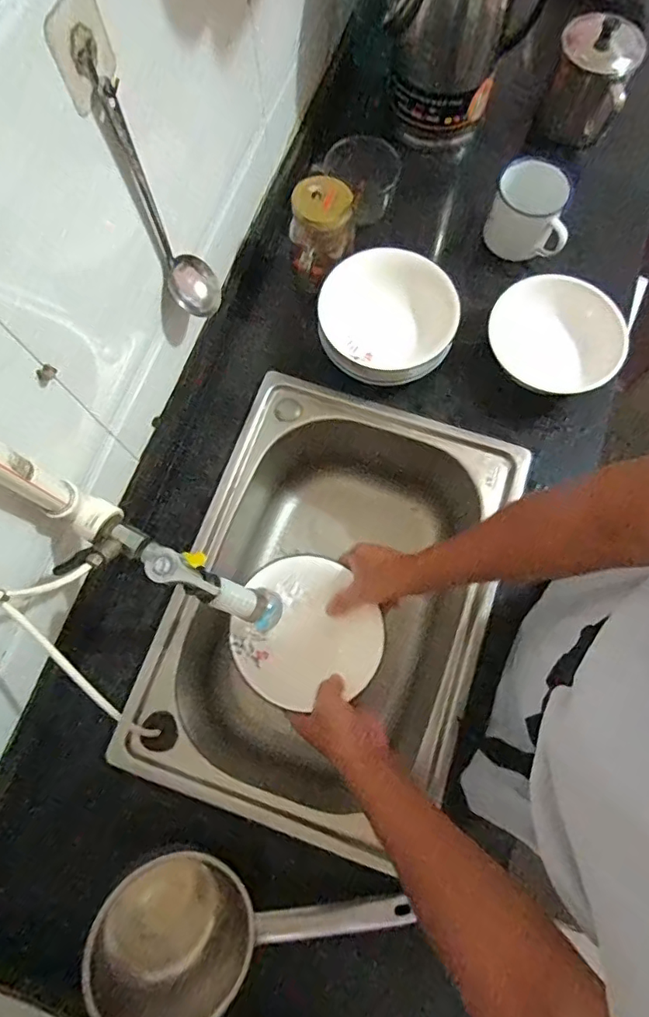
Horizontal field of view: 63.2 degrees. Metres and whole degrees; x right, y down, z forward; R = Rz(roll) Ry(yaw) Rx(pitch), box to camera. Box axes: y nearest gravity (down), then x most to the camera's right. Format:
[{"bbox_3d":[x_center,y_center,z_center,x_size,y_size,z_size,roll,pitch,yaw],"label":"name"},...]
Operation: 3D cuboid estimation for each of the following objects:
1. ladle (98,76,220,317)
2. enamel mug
[{"bbox_3d":[-0.137,-0.261,0.471,0.048,0.212,0.057,-15,75,-4],"label":"ladle"},{"bbox_3d":[0.274,-0.391,0.705,0.102,0.087,0.074,22,75,6],"label":"enamel mug"}]

